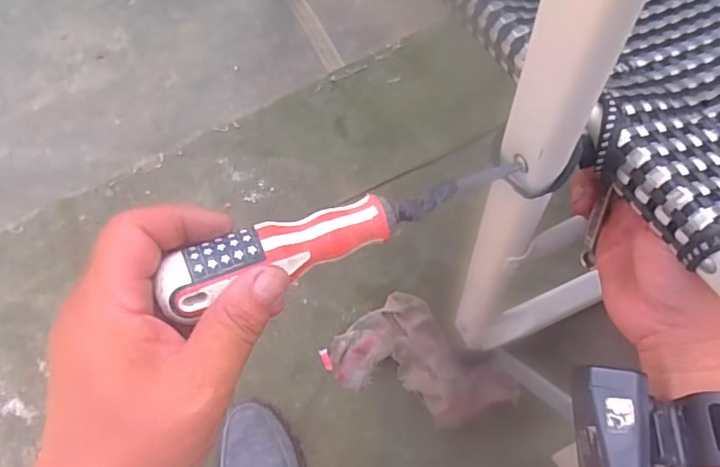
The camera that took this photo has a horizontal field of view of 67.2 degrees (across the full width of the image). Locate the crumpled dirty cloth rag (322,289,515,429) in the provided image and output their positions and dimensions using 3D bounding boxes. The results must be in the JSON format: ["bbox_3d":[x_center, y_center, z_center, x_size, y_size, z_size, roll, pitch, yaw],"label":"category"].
[{"bbox_3d":[0.074,0.174,0.692,0.209,0.049,0.141,39,78,10],"label":"crumpled dirty cloth rag"}]

